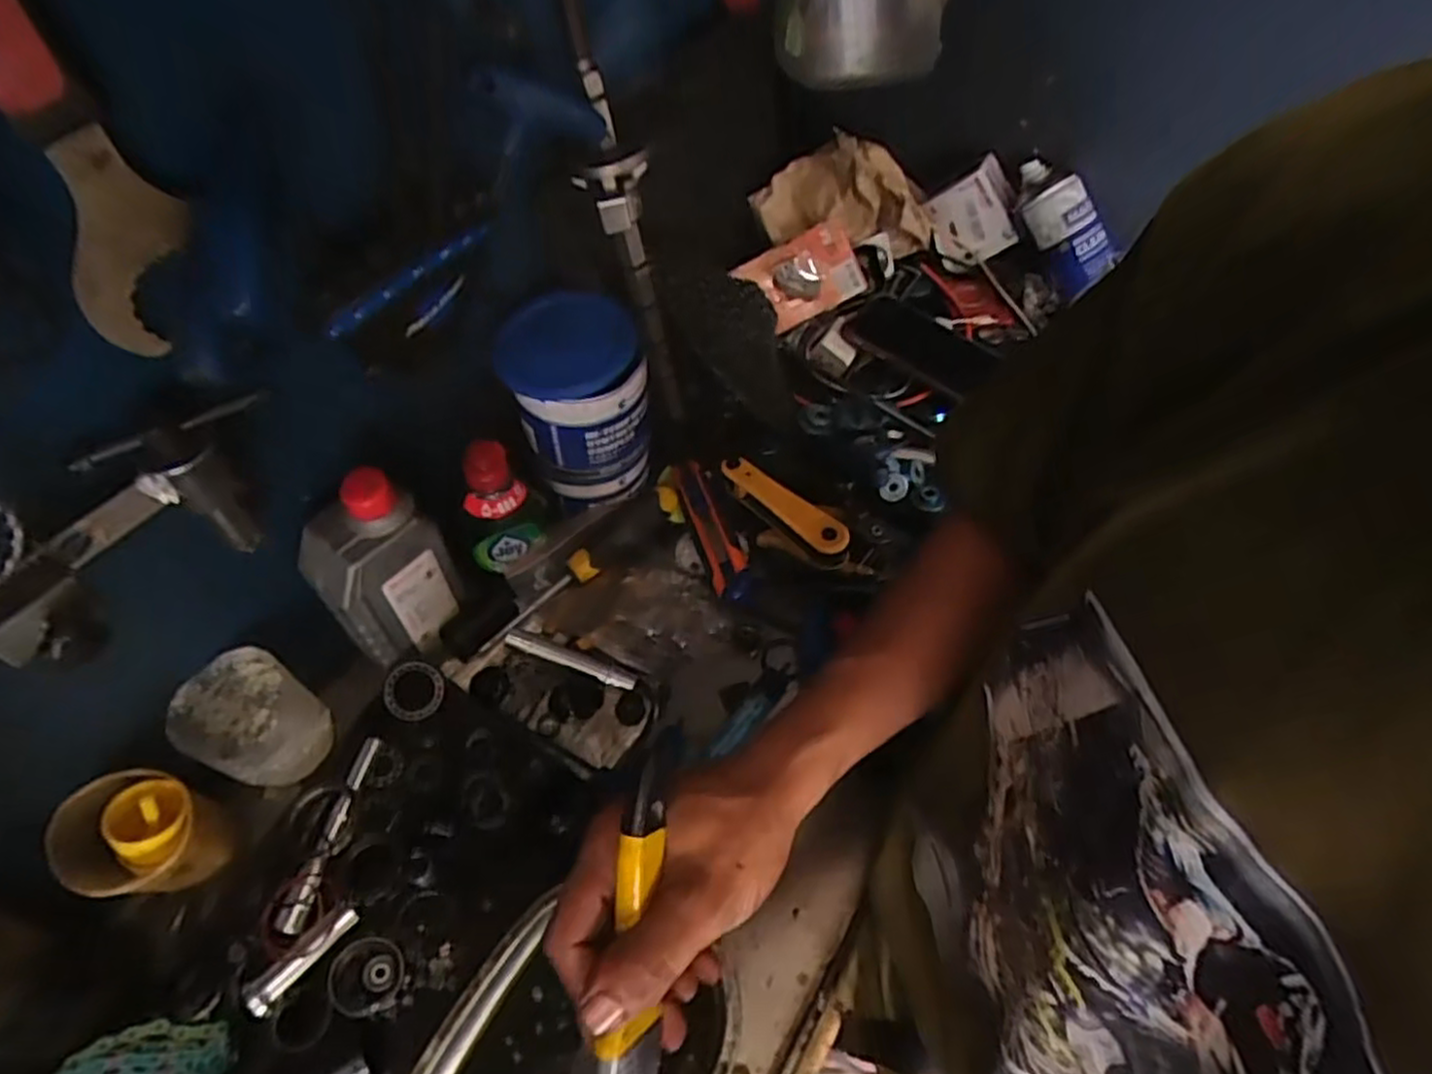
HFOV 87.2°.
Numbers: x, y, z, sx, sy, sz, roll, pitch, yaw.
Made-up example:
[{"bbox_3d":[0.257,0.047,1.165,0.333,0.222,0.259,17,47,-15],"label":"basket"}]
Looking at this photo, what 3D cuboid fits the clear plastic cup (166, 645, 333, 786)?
[{"bbox_3d":[-0.310,0.123,0.506,0.060,0.080,0.071,14,57,9],"label":"clear plastic cup"}]

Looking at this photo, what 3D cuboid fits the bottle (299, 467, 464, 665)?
[{"bbox_3d":[-0.232,0.029,0.530,0.055,0.171,0.083,38,63,22],"label":"bottle"}]

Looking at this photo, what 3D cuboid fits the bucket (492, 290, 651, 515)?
[{"bbox_3d":[-0.103,-0.103,0.583,0.101,0.149,0.092,0,56,-1],"label":"bucket"}]

